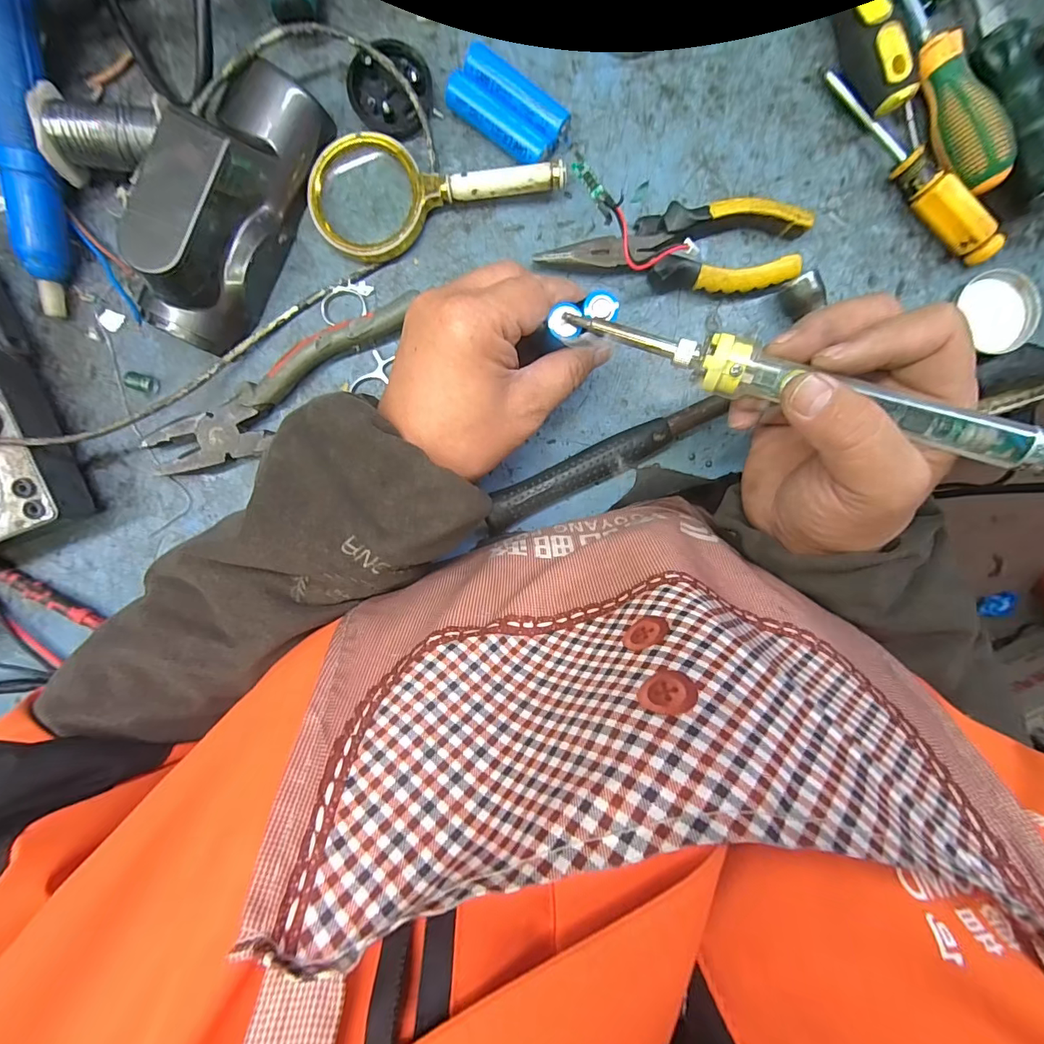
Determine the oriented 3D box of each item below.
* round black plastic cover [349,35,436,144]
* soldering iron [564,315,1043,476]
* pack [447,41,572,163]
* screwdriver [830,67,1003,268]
[{"bbox_3d":[-0.076,-0.252,0.270,0.047,0.019,0.045,0,96,-1],"label":"round black plastic cover"},{"bbox_3d":[0.133,-0.056,0.203,0.230,0.021,0.021,20,96,10],"label":"soldering iron"},{"bbox_3d":[-0.008,-0.240,0.271,0.066,0.019,0.036,35,94,-5],"label":"pack"},{"bbox_3d":[0.233,-0.211,0.277,0.142,0.023,0.016,43,94,-5],"label":"screwdriver"}]

